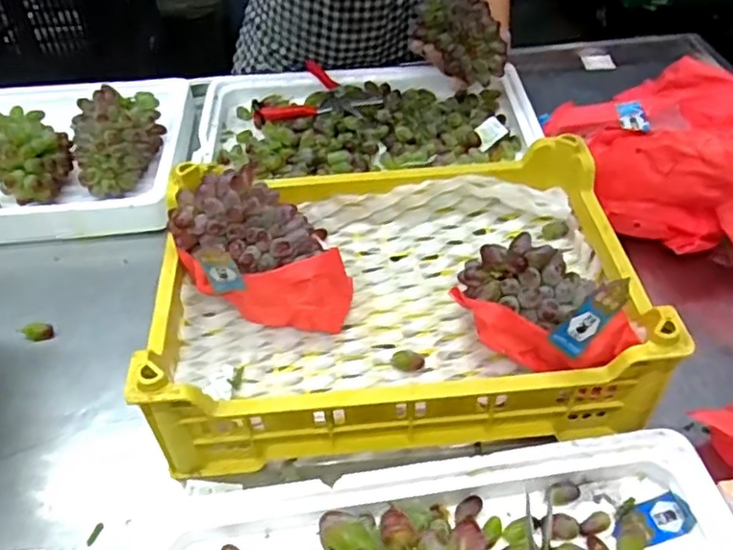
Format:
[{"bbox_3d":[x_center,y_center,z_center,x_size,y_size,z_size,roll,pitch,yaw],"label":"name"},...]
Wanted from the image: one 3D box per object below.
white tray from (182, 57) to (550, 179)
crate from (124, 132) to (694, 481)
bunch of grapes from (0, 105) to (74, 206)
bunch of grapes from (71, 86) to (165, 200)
[{"bbox_3d":[-0.001,-0.241,0.986,0.496,0.042,0.280,-7,46,-4],"label":"white tray"},{"bbox_3d":[0.027,0.010,0.646,0.446,0.147,0.308,-5,46,-3],"label":"crate"},{"bbox_3d":[-0.439,-0.153,0.837,0.104,0.084,0.133,-24,48,-22],"label":"bunch of grapes"},{"bbox_3d":[-0.331,-0.183,0.848,0.103,0.084,0.150,-6,43,-5],"label":"bunch of grapes"}]

